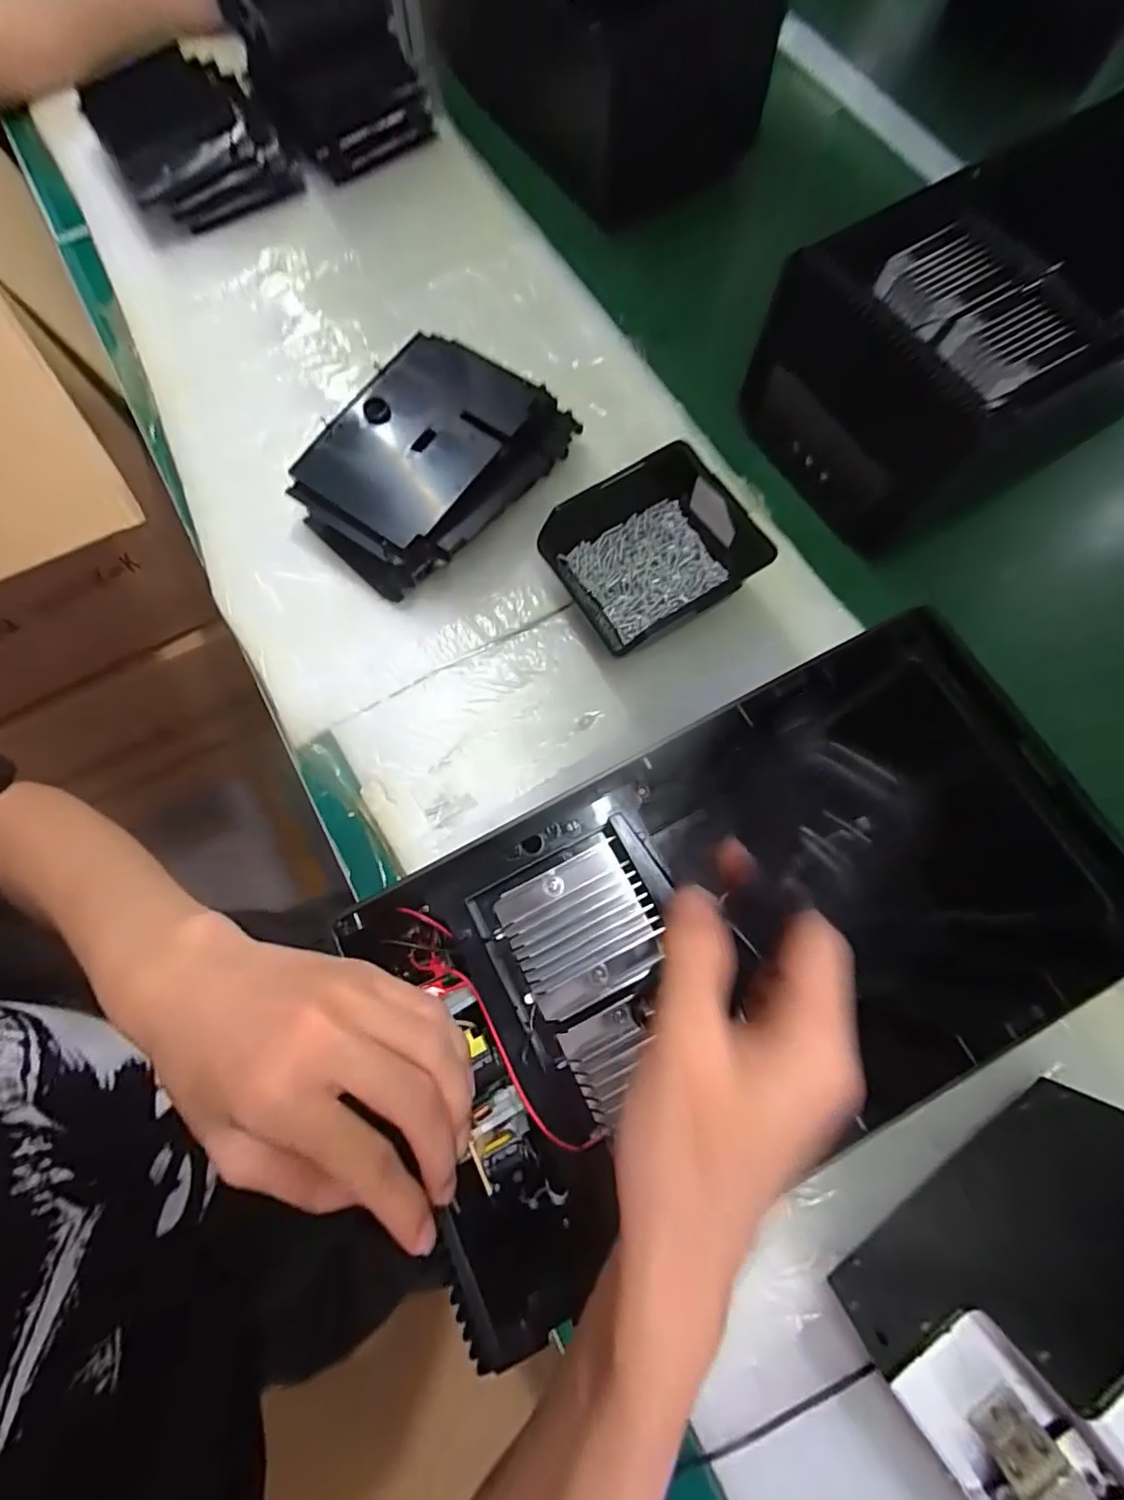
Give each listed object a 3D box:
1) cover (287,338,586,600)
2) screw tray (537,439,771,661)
[{"bbox_3d":[-0.105,-0.231,0.462,0.148,0.062,0.211,35,77,10],"label":"cover"},{"bbox_3d":[0.070,-0.142,0.427,0.126,0.068,0.121,-32,76,-9],"label":"screw tray"}]

